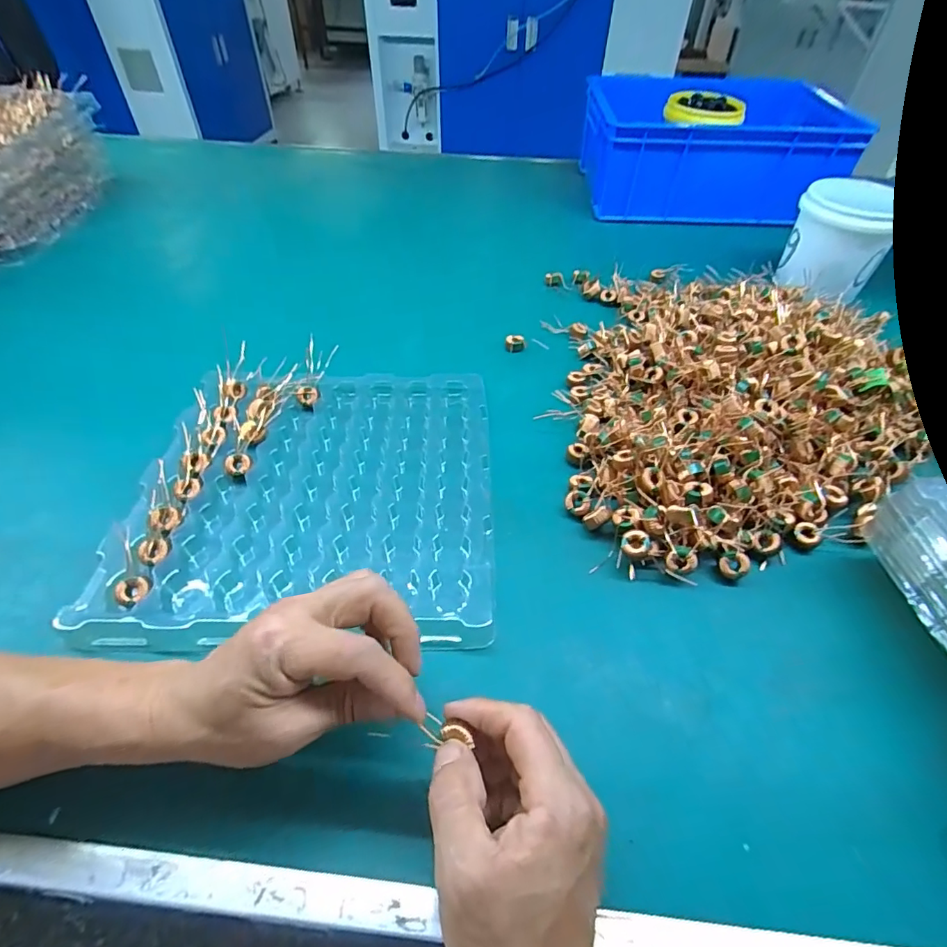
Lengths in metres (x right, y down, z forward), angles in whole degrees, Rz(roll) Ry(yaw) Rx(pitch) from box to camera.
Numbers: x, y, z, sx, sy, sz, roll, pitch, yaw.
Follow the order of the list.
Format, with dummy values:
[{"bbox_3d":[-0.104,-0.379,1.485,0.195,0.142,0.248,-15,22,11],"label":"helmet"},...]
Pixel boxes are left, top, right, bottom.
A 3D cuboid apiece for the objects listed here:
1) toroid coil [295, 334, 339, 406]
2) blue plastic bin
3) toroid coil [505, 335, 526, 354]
[{"bbox_3d":[-0.160,-0.102,0.512,0.025,0.027,0.068,11,85,8],"label":"toroid coil"},{"bbox_3d":[0.399,-0.561,0.879,0.386,0.155,0.249,3,49,-1],"label":"blue plastic bin"},{"bbox_3d":[0.050,-0.154,0.595,0.024,0.016,0.014,2,49,-1],"label":"toroid coil"}]

